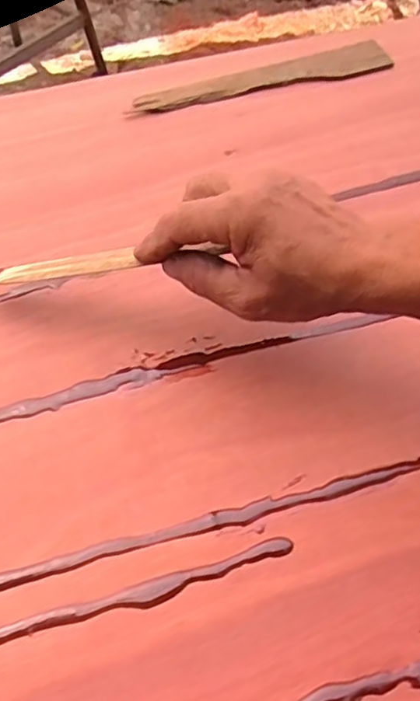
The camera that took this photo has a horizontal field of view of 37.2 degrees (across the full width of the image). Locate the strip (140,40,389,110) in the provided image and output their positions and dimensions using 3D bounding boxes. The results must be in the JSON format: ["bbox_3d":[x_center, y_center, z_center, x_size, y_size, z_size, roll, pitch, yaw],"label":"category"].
[{"bbox_3d":[0.052,-0.239,0.551,0.236,0.008,0.031,-20,61,-14],"label":"strip"}]

